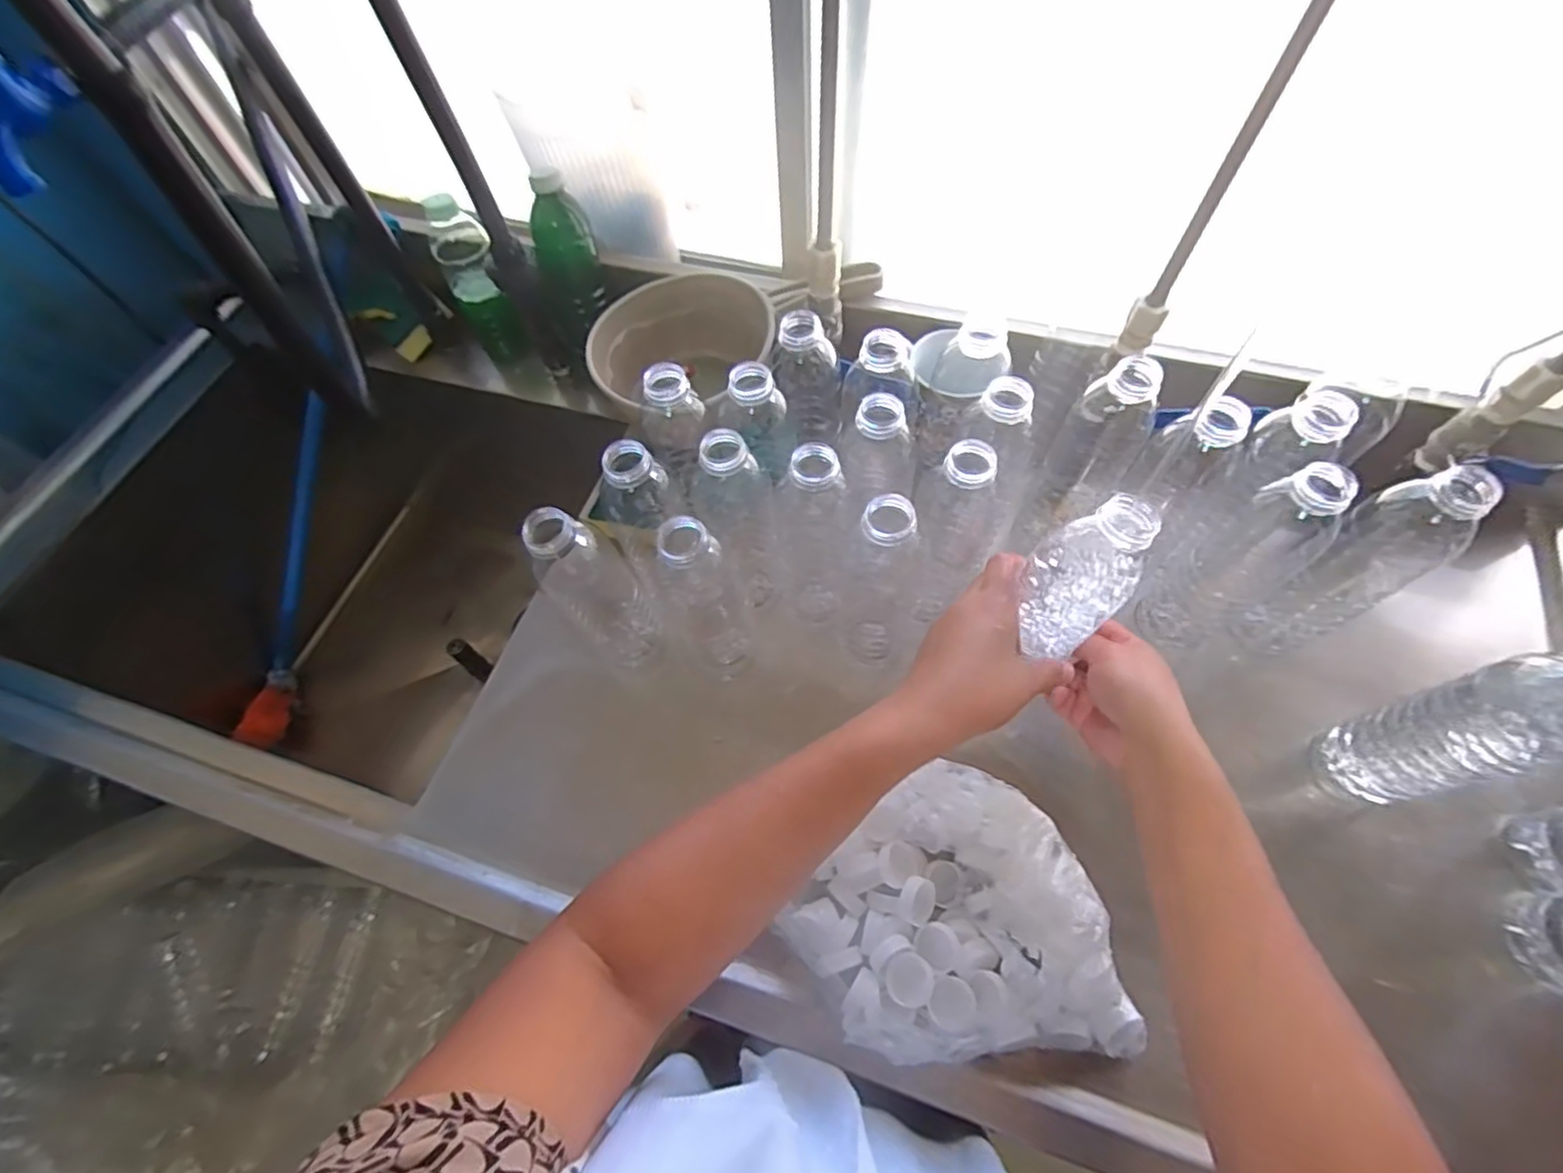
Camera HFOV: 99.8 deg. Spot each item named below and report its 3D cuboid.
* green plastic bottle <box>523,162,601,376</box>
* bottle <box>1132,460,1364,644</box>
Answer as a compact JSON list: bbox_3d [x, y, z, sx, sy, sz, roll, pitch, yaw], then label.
[{"bbox_3d":[-0.222,-0.307,0.681,0.057,0.206,0.062,38,48,21],"label":"green plastic bottle"},{"bbox_3d":[0.347,-0.025,0.495,0.069,0.202,0.068,-30,64,-13],"label":"bottle"}]

